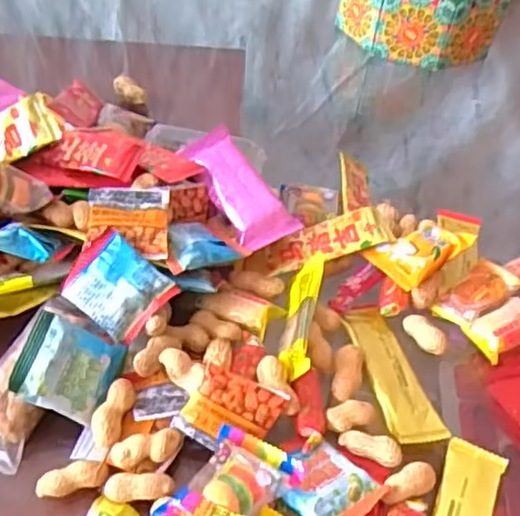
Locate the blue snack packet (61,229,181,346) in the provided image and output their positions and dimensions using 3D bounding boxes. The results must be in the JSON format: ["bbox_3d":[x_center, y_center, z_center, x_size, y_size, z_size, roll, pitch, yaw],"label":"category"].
[{"bbox_3d":[-0.084,0.017,0.385,0.055,0.009,0.046,41,81,4],"label":"blue snack packet"}]

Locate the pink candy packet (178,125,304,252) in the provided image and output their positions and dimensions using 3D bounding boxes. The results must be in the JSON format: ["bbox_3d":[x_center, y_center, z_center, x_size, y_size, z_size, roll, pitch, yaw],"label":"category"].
[{"bbox_3d":[-0.016,-0.052,0.457,0.040,0.016,0.098,-24,68,-24],"label":"pink candy packet"}]

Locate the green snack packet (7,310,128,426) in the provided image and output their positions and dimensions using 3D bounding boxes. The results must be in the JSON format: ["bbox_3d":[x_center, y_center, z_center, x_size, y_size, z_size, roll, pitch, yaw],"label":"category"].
[{"bbox_3d":[-0.106,0.061,0.361,0.051,0.009,0.048,34,70,-20],"label":"green snack packet"}]

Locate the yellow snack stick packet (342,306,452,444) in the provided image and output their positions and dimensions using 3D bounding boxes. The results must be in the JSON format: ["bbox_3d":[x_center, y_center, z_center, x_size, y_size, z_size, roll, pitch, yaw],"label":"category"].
[{"bbox_3d":[0.080,0.069,0.408,0.031,0.011,0.099,-9,49,-13],"label":"yellow snack stick packet"}]

